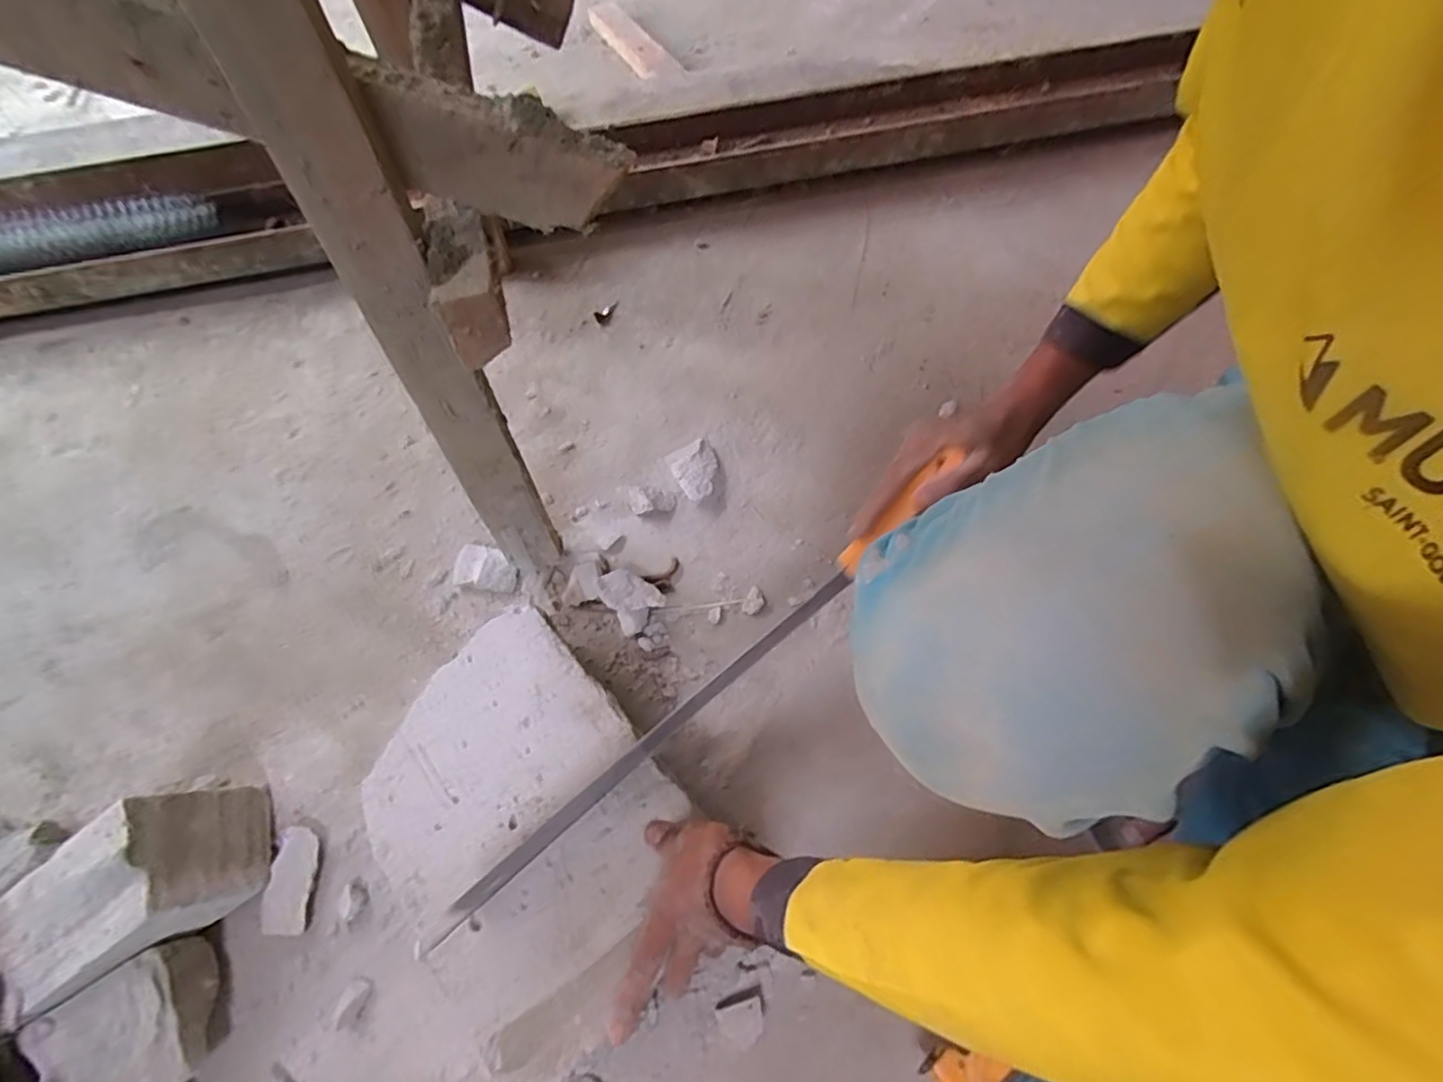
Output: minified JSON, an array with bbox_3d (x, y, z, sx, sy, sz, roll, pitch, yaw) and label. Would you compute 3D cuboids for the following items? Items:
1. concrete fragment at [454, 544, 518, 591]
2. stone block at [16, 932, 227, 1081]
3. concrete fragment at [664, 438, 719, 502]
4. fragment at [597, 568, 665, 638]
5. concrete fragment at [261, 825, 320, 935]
[{"bbox_3d":[-0.256,0.029,0.689,0.070,0.021,0.043,6,62,6],"label":"concrete fragment"},{"bbox_3d":[-0.465,0.391,0.495,0.129,0.053,0.097,-29,65,-12],"label":"stone block"},{"bbox_3d":[-0.027,-0.084,0.738,0.058,0.015,0.076,-27,64,-11],"label":"concrete fragment"},{"bbox_3d":[-0.092,0.060,0.650,0.050,0.043,0.060,-38,67,-16],"label":"fragment"},{"bbox_3d":[-0.375,0.295,0.554,0.034,0.009,0.082,6,64,-20],"label":"concrete fragment"}]

